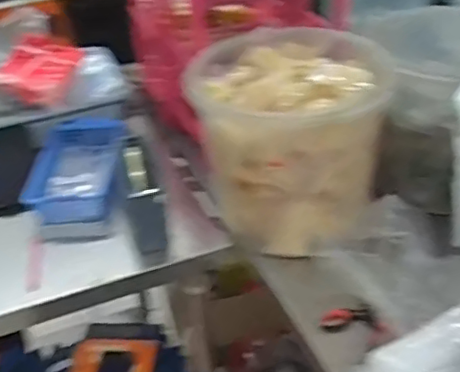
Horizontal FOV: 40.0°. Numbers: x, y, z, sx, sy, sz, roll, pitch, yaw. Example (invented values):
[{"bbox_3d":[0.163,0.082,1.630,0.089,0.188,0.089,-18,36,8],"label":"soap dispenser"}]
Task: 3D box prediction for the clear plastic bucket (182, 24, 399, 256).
[{"bbox_3d":[0.084,-0.072,0.951,0.271,0.250,0.240,7,35,14],"label":"clear plastic bucket"}]

